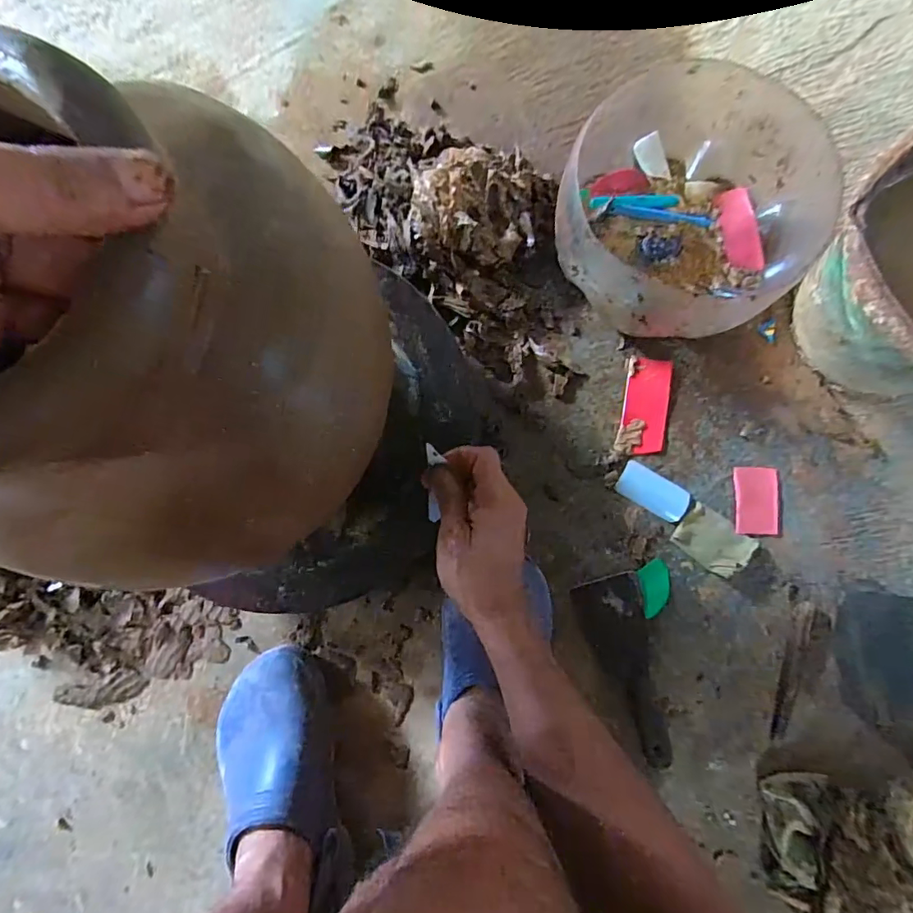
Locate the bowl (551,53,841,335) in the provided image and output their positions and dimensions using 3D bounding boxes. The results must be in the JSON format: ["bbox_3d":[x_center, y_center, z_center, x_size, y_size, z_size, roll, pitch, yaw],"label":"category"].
[{"bbox_3d":[0.239,-0.248,0.525,0.250,0.129,0.249,0,83,1],"label":"bowl"}]

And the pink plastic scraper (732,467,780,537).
[{"bbox_3d":[0.324,0.047,0.545,0.046,0.004,0.071,2,83,1],"label":"pink plastic scraper"}]

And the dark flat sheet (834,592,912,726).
[{"bbox_3d":[0.416,0.197,0.494,0.073,0.016,0.127,-7,92,15],"label":"dark flat sheet"}]

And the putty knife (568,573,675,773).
[{"bbox_3d":[0.180,0.220,0.524,0.068,0.016,0.182,-15,83,-1],"label":"putty knife"}]

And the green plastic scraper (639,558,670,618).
[{"bbox_3d":[0.213,0.140,0.539,0.031,0.004,0.056,-7,83,0],"label":"green plastic scraper"}]

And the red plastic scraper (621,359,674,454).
[{"bbox_3d":[0.212,-0.056,0.563,0.048,0.004,0.104,9,83,2],"label":"red plastic scraper"}]

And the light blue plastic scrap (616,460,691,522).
[{"bbox_3d":[0.213,0.038,0.551,0.077,0.006,0.040,30,84,4],"label":"light blue plastic scrap"}]

